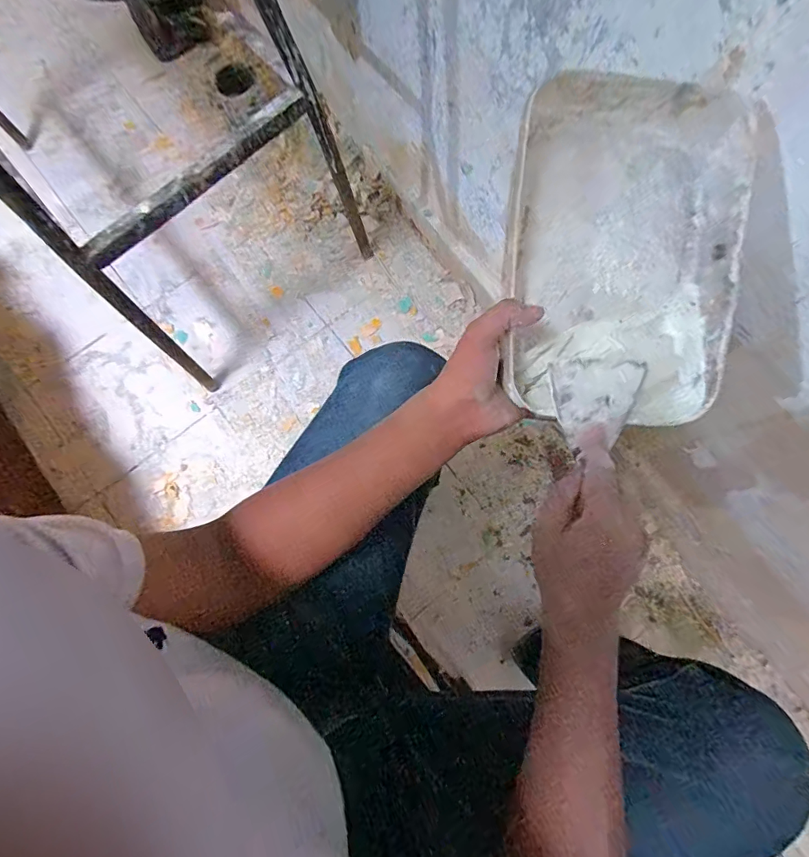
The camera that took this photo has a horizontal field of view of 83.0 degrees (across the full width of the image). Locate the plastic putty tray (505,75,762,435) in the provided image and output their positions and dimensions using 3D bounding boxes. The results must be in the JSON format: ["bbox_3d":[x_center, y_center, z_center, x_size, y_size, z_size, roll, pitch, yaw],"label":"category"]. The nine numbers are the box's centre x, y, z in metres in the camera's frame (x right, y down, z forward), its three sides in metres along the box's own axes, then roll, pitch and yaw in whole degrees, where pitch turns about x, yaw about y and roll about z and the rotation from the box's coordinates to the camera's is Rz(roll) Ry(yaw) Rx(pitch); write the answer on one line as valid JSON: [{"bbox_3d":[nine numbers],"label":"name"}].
[{"bbox_3d":[0.187,-0.146,0.392,0.194,0.057,0.272,6,97,-3],"label":"plastic putty tray"}]

